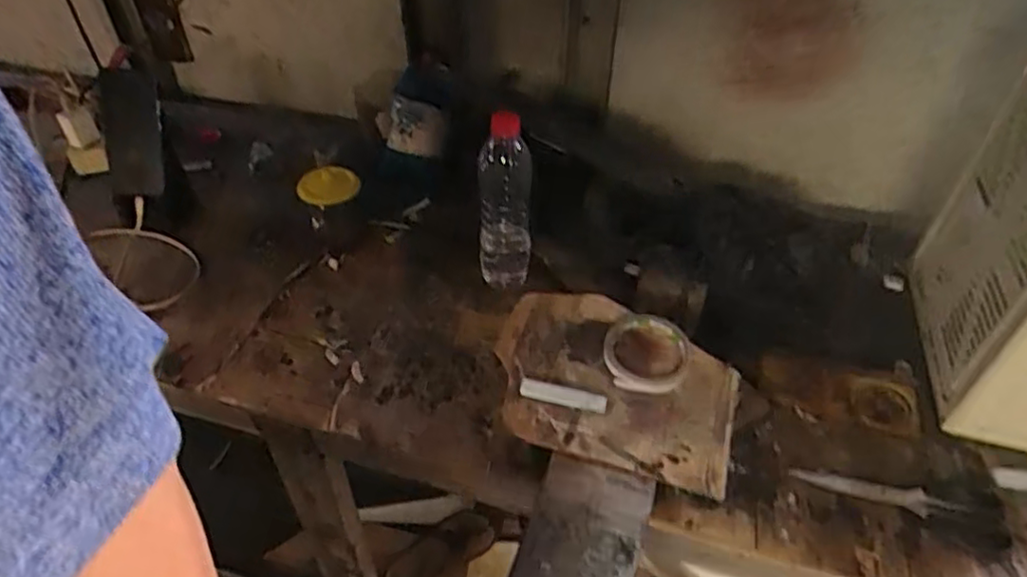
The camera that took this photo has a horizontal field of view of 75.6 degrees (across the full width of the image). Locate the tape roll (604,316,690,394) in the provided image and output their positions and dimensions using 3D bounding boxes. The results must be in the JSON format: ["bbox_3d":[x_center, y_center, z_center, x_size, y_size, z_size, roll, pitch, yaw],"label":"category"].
[{"bbox_3d":[0.133,0.064,0.660,0.081,0.015,0.093,11,45,10],"label":"tape roll"}]

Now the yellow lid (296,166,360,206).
[{"bbox_3d":[-0.224,-0.123,0.800,0.074,0.043,0.017,-14,6,0],"label":"yellow lid"}]

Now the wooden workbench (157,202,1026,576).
[{"bbox_3d":[0.188,0.391,0.940,1.008,0.850,0.308,16,46,15],"label":"wooden workbench"}]

